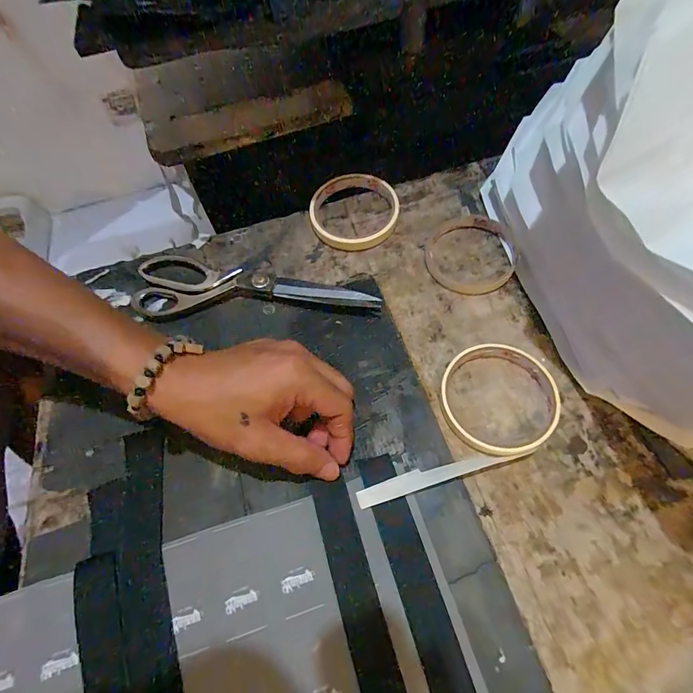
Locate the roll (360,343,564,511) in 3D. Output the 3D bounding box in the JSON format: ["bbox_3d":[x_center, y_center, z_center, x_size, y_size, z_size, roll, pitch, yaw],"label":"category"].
[{"bbox_3d":[0.078,0.052,0.291,0.166,0.014,0.088,-16,62,-5],"label":"roll"}]

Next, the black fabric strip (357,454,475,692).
[{"bbox_3d":[0.061,0.198,0.219,0.024,0.005,0.274,-17,62,-6],"label":"black fabric strip"}]

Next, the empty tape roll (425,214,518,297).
[{"bbox_3d":[0.116,-0.088,0.360,0.080,0.016,0.084,-1,61,3],"label":"empty tape roll"}]

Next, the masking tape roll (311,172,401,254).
[{"bbox_3d":[0.009,-0.138,0.389,0.089,0.018,0.085,-1,61,3],"label":"masking tape roll"}]

